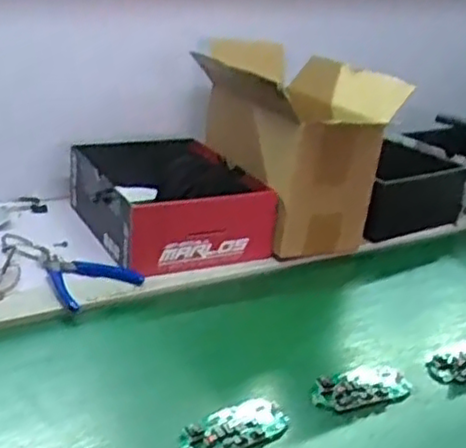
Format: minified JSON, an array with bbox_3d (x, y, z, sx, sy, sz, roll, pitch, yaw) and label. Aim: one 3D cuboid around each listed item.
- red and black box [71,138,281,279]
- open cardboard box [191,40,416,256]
[{"bbox_3d":[-0.082,-0.029,0.927,0.202,0.094,0.223,-6,25,-25],"label":"red and black box"},{"bbox_3d":[0.080,-0.096,0.960,0.162,0.213,0.243,-12,29,-22],"label":"open cardboard box"}]

